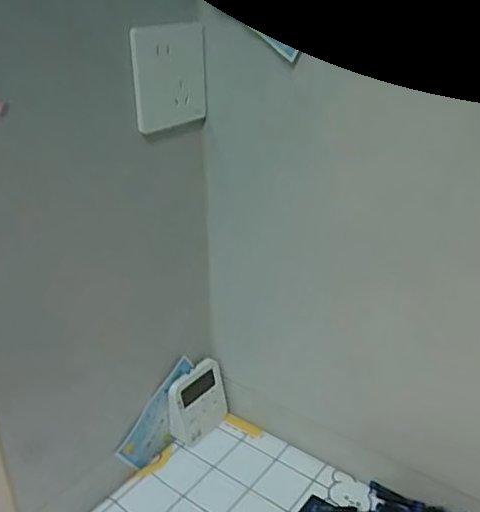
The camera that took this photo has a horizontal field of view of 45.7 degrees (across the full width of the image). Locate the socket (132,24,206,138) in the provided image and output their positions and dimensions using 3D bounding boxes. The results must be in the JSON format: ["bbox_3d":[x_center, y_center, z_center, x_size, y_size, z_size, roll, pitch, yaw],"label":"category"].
[{"bbox_3d":[-0.061,-0.159,0.507,0.006,0.085,0.084,18,32,33],"label":"socket"}]

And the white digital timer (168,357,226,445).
[{"bbox_3d":[-0.045,0.165,0.649,0.024,0.078,0.077,19,33,34],"label":"white digital timer"}]

